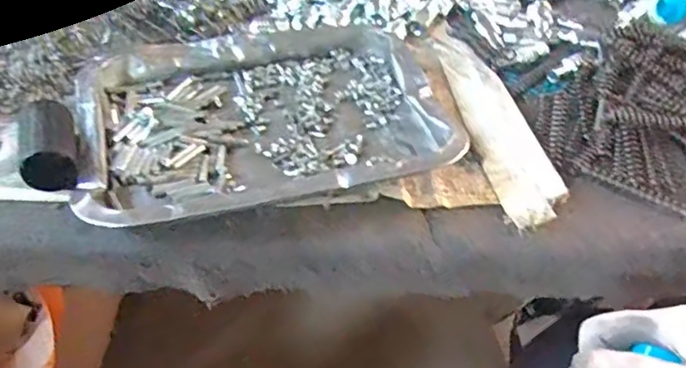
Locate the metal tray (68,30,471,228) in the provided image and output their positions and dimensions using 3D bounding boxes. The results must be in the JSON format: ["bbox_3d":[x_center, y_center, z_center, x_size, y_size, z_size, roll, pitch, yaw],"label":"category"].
[{"bbox_3d":[-0.057,-0.054,0.413,0.244,0.031,0.186,-10,50,-14],"label":"metal tray"}]

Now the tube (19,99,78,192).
[{"bbox_3d":[-0.194,-0.026,0.379,0.032,0.031,0.070,-16,52,-18],"label":"tube"}]

